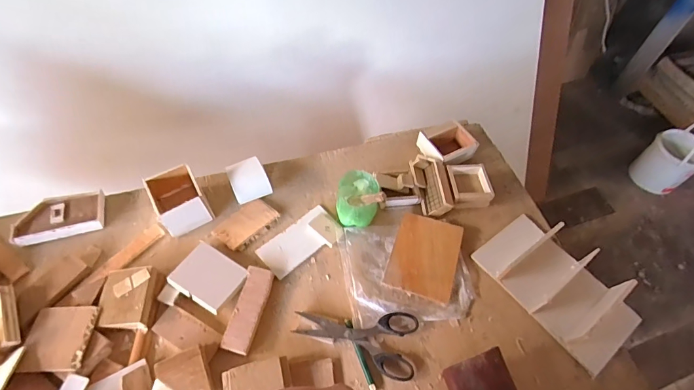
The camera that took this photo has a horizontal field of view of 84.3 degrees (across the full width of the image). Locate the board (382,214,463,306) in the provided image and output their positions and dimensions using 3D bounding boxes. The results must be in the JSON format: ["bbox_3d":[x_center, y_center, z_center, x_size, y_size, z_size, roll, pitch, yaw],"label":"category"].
[{"bbox_3d":[0.110,0.086,0.543,0.088,0.007,0.118,20,61,8],"label":"board"}]

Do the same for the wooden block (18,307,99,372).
[{"bbox_3d":[-0.335,0.166,0.446,0.068,0.006,0.072,0,56,-4],"label":"wooden block"}]

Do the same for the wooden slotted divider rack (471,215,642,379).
[{"bbox_3d":[0.289,0.113,0.517,0.129,0.050,0.198,-30,63,-22],"label":"wooden slotted divider rack"}]

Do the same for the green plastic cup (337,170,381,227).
[{"bbox_3d":[0.015,0.009,0.552,0.057,0.068,0.060,2,56,-3],"label":"green plastic cup"}]

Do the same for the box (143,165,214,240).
[{"bbox_3d":[-0.240,0.007,0.547,0.064,0.067,0.083,-31,63,-22],"label":"box"}]

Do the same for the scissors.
[{"bbox_3d":[0.012,0.179,0.476,0.148,0.012,0.078,8,56,2],"label":"scissors"}]

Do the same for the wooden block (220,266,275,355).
[{"bbox_3d":[-0.123,0.145,0.486,0.035,0.016,0.106,11,56,4],"label":"wooden block"}]

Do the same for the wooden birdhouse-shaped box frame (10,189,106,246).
[{"bbox_3d":[-0.407,0.031,0.546,0.110,0.020,0.069,-15,58,-13],"label":"wooden birdhouse-shaped box frame"}]

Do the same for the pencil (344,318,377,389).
[{"bbox_3d":[0.016,0.194,0.467,0.009,0.005,0.091,-16,59,-14],"label":"pencil"}]

